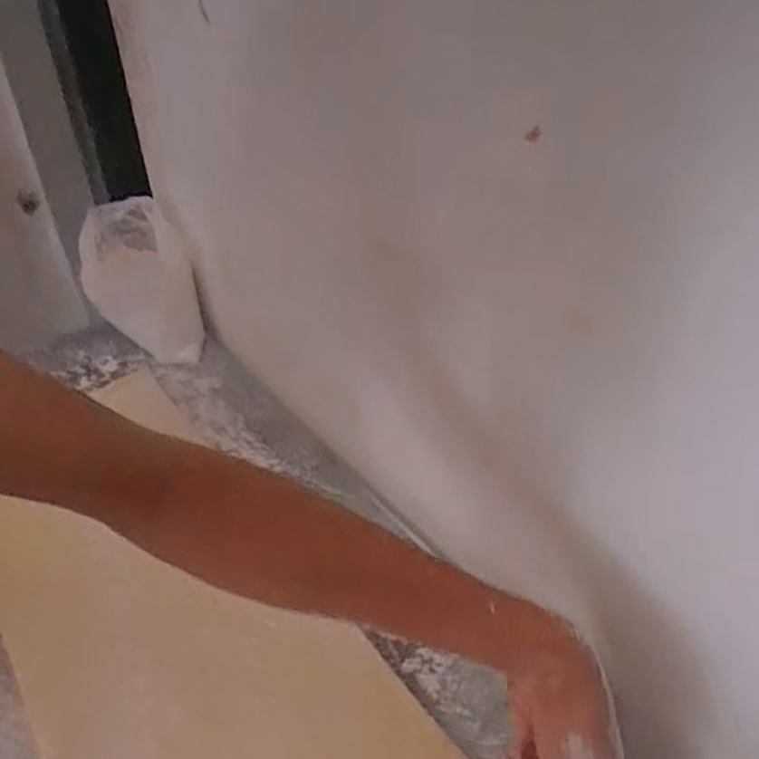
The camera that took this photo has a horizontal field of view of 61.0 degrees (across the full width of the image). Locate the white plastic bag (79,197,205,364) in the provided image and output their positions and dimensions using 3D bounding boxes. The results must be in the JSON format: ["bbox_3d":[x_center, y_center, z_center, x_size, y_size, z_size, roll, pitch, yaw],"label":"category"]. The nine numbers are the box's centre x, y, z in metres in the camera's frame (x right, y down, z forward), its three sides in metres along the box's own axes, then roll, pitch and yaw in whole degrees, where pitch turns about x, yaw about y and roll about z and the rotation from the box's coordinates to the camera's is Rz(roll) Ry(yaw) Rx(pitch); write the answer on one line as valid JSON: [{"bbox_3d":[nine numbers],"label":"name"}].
[{"bbox_3d":[-0.302,-0.119,0.810,0.125,0.175,0.115,-17,39,-20],"label":"white plastic bag"}]

